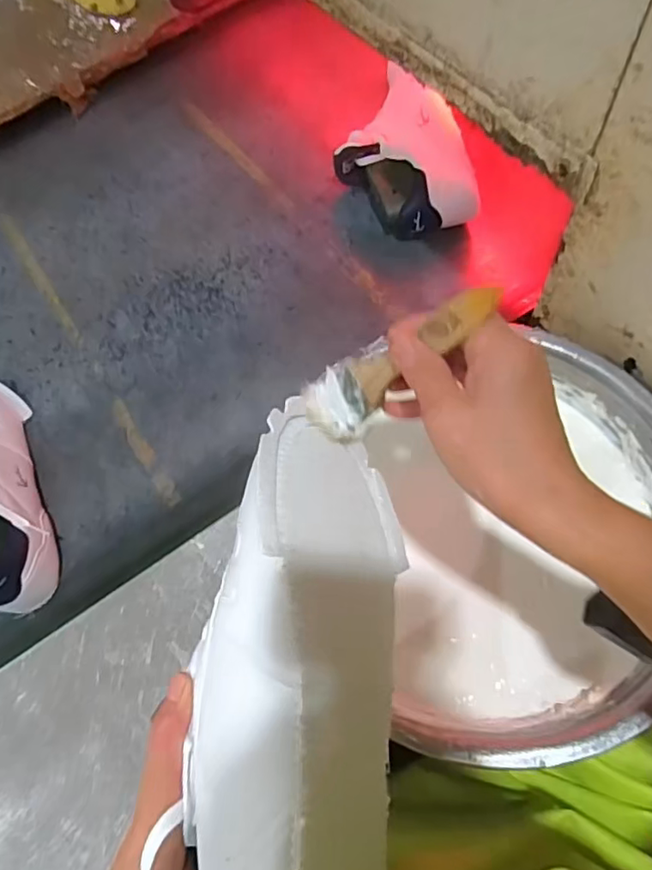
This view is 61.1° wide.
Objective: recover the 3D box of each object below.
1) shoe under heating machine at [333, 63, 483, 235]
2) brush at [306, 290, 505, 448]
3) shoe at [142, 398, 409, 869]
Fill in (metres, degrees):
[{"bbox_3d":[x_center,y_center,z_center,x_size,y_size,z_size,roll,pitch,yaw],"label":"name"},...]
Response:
[{"bbox_3d":[0.100,-0.333,0.684,0.127,0.098,0.213,-29,66,-7],"label":"shoe under heating machine"},{"bbox_3d":[0.038,-0.039,0.304,0.021,0.133,0.037,10,61,-39],"label":"brush"},{"bbox_3d":[-0.015,0.125,0.291,0.105,0.080,0.277,3,70,3],"label":"shoe"}]

